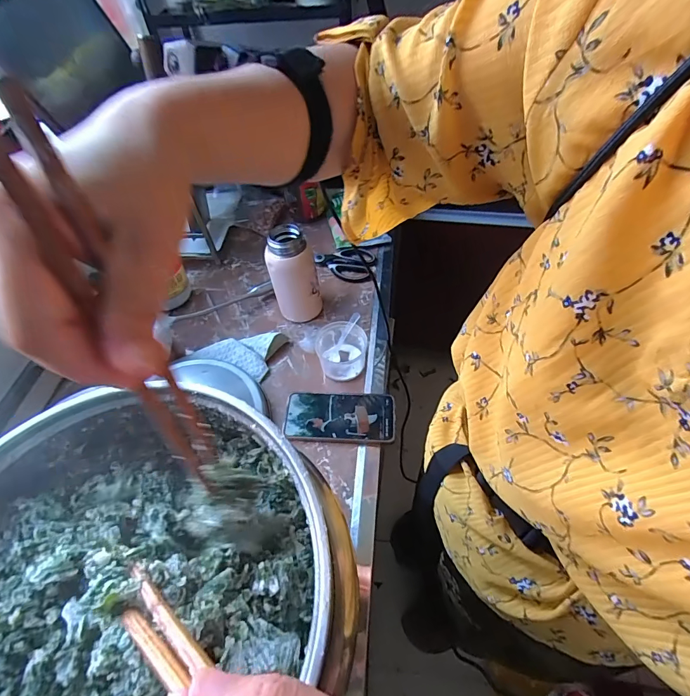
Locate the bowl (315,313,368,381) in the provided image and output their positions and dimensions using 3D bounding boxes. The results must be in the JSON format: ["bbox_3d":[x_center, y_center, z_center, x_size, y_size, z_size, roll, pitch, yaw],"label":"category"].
[{"bbox_3d":[-0.004,0.004,0.616,0.079,0.063,0.079,-2,53,2],"label":"bowl"}]

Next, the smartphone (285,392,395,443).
[{"bbox_3d":[-0.008,0.103,0.575,0.162,0.011,0.079,1,53,4],"label":"smartphone"}]

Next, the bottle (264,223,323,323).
[{"bbox_3d":[-0.088,-0.118,0.651,0.074,0.167,0.059,-18,54,-10],"label":"bottle"}]

